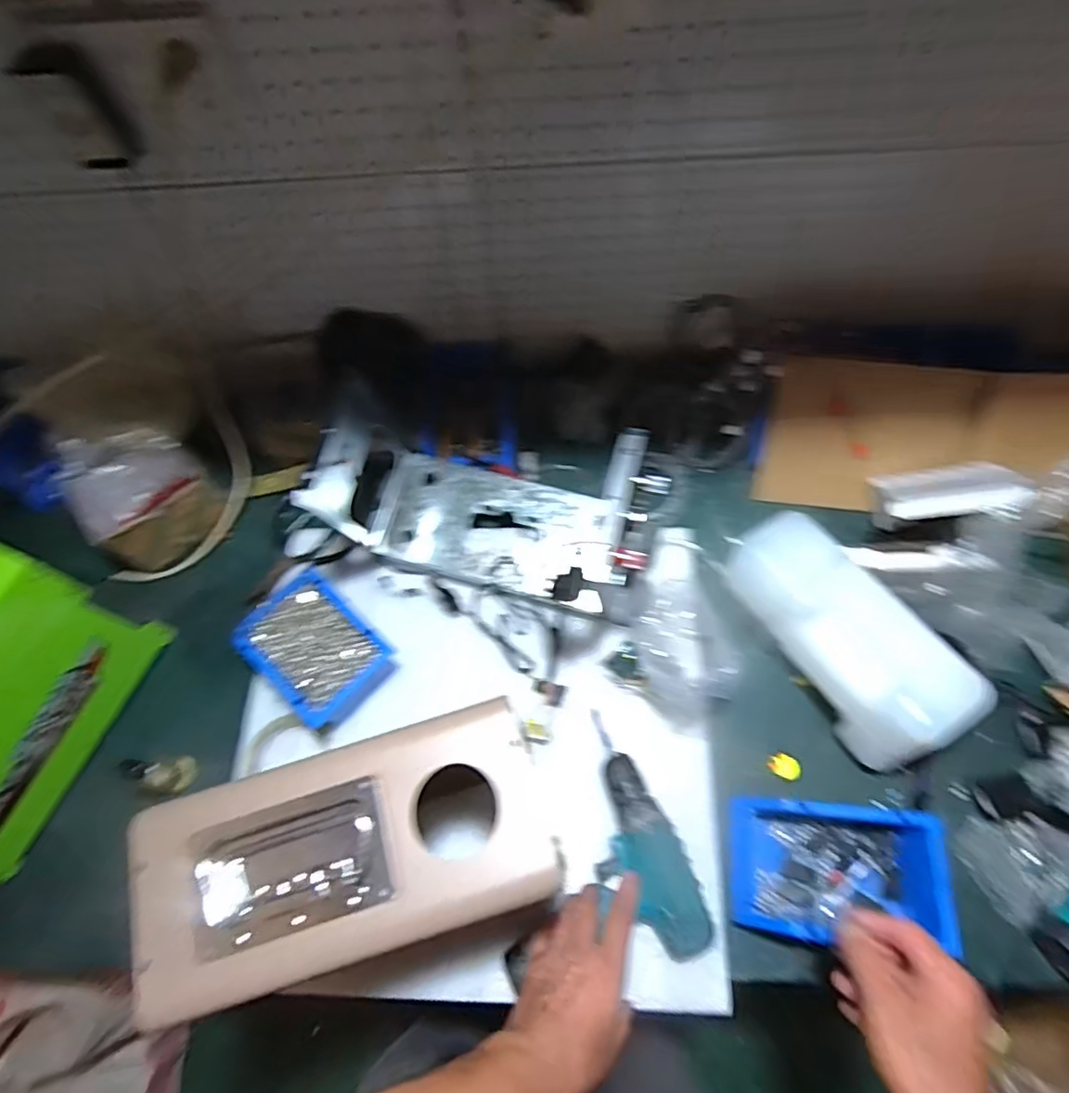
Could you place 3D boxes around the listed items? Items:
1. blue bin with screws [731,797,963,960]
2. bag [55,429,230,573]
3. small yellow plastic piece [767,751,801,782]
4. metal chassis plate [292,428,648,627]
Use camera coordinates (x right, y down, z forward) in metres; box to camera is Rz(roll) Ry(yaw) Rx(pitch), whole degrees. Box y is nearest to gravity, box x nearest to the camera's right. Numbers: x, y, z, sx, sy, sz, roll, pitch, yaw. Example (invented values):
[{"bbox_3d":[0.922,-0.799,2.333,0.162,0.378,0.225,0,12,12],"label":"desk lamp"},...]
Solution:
[{"bbox_3d":[0.291,0.314,0.597,0.186,0.077,0.110,3,66,5],"label":"blue bin with screws"},{"bbox_3d":[-0.476,-0.063,0.751,0.106,0.152,0.149,34,72,17],"label":"bag"},{"bbox_3d":[0.268,0.236,0.658,0.031,0.015,0.023,29,70,15],"label":"small yellow plastic piece"},{"bbox_3d":[-0.062,-0.048,0.677,0.390,0.246,0.189,11,67,8],"label":"metal chassis plate"}]

